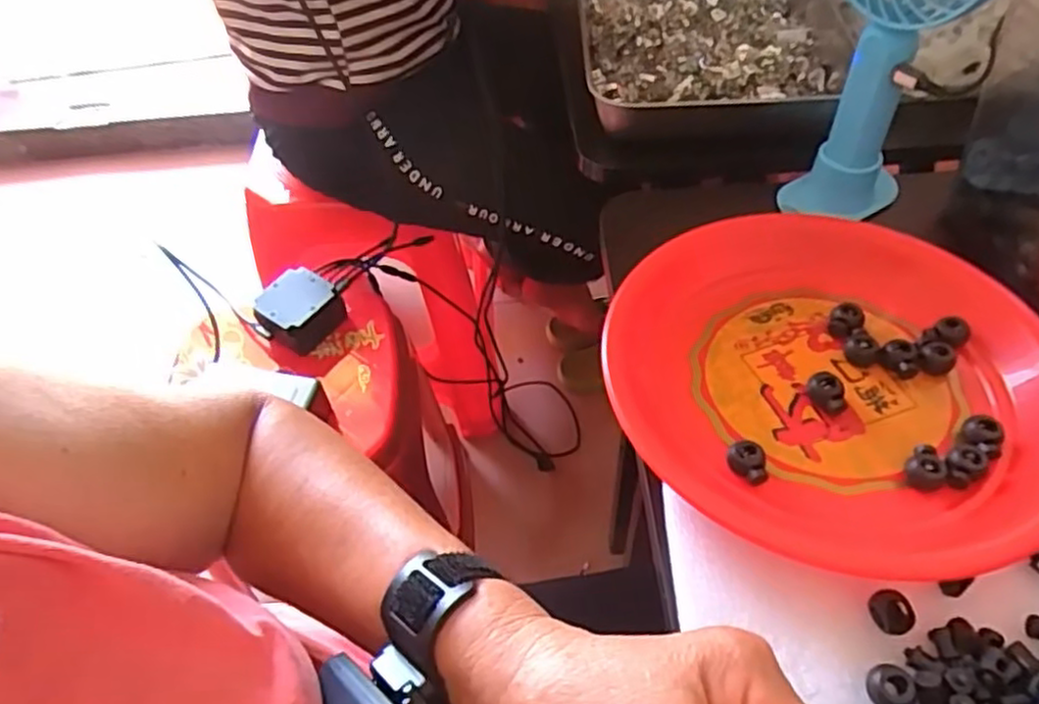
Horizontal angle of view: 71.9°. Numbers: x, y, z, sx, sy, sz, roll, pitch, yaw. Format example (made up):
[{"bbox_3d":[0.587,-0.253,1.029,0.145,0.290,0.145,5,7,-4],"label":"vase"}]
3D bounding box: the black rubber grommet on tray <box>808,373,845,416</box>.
[{"bbox_3d":[0.160,0.021,0.372,0.019,0.013,0.018,24,58,21],"label":"black rubber grommet on tray"}]

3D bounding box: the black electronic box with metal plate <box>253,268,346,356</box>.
[{"bbox_3d":[-0.255,-0.047,0.832,0.087,0.052,0.080,-39,60,-24],"label":"black electronic box with metal plate"}]

